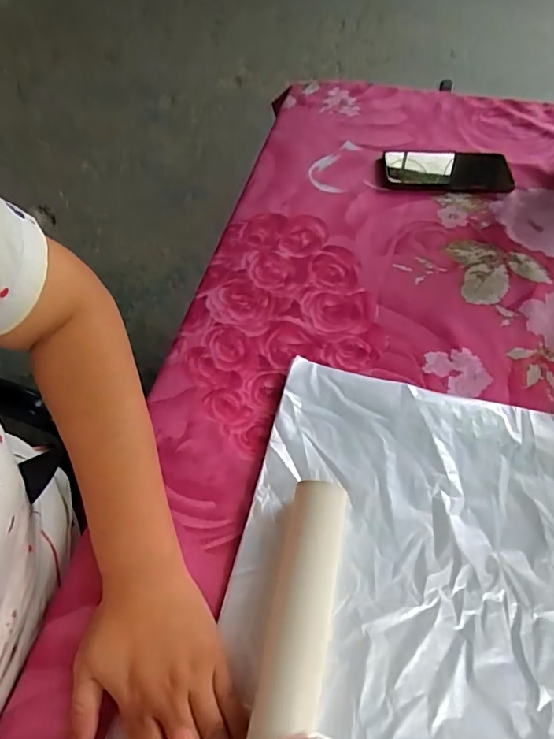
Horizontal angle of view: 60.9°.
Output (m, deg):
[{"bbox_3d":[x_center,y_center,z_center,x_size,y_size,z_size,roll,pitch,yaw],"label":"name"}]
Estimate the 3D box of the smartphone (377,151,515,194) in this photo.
[{"bbox_3d":[0.222,-0.261,0.620,0.166,0.012,0.080,5,56,4],"label":"smartphone"}]

